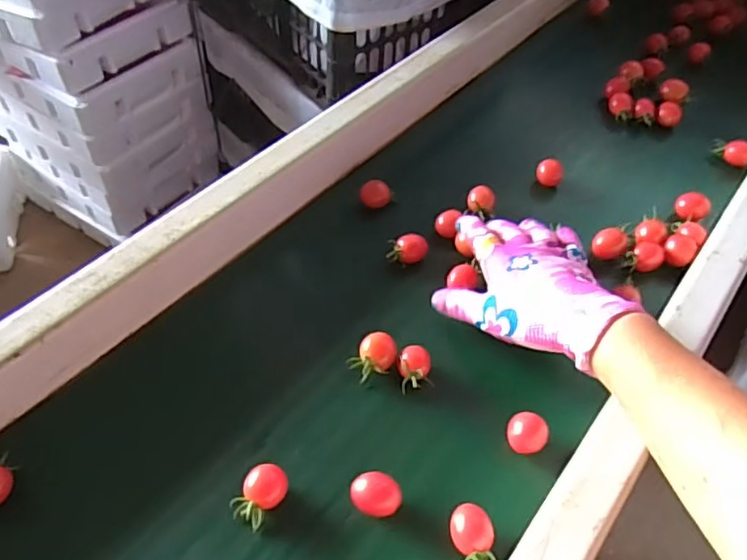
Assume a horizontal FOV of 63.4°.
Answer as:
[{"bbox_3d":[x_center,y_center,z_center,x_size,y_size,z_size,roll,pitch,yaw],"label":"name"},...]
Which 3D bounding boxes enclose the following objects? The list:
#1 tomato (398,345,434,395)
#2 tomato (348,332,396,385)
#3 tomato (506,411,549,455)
[{"bbox_3d":[0.030,0.064,0.439,0.024,0.018,0.029,-9,51,-8],"label":"tomato"},{"bbox_3d":[0.001,0.057,0.442,0.029,0.020,0.035,26,54,19],"label":"tomato"},{"bbox_3d":[0.103,0.105,0.408,0.026,0.021,0.025,0,50,0],"label":"tomato"}]

